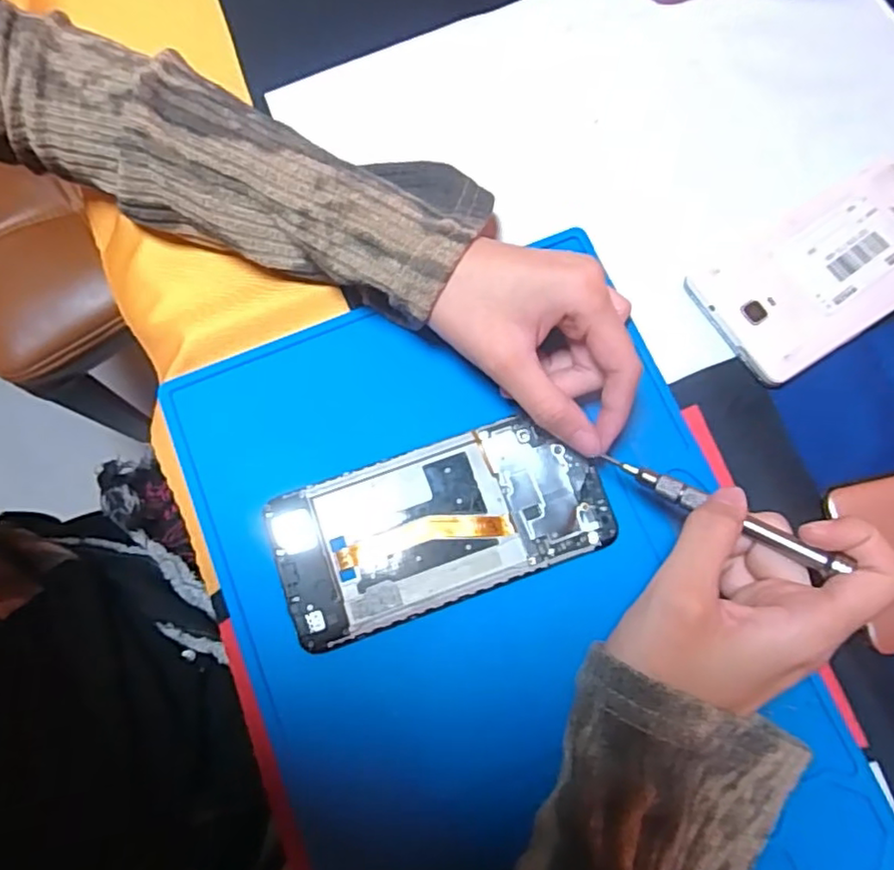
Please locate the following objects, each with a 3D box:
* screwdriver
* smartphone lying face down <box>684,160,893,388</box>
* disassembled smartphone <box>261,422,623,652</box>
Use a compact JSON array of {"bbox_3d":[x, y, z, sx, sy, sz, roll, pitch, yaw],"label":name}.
[{"bbox_3d":[0.107,0.030,0.254,0.094,0.006,0.009,26,76,30],"label":"screwdriver"},{"bbox_3d":[0.197,-0.085,0.324,0.140,0.012,0.068,-31,78,-7],"label":"smartphone lying face down"},{"bbox_3d":[-0.003,0.040,0.290,0.147,0.008,0.070,-17,77,-4],"label":"disassembled smartphone"}]

